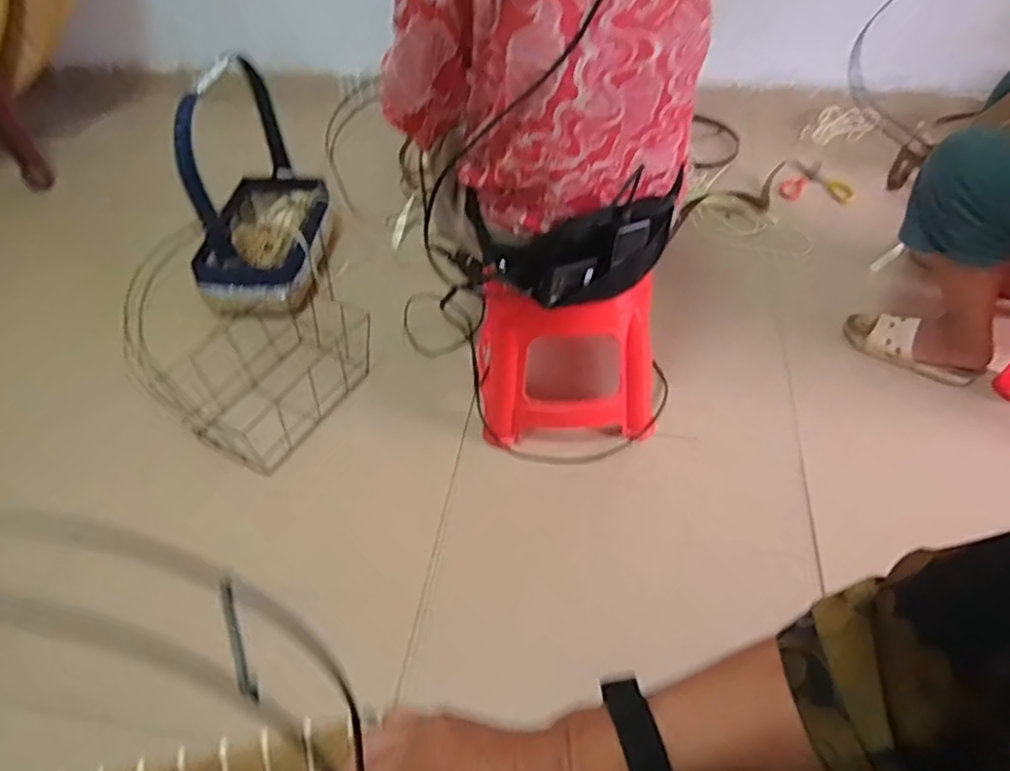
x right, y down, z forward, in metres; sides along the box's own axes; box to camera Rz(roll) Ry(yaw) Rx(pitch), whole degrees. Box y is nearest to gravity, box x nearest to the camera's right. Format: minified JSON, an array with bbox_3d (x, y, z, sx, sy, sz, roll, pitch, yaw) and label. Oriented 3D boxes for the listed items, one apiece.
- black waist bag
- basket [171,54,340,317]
[{"bbox_3d":[0.103,-0.204,0.950,0.298,0.138,0.124,-5,50,-2],"label":"black waist bag"},{"bbox_3d":[-0.532,-0.440,1.407,0.261,0.412,0.428,0,50,2],"label":"basket"}]

